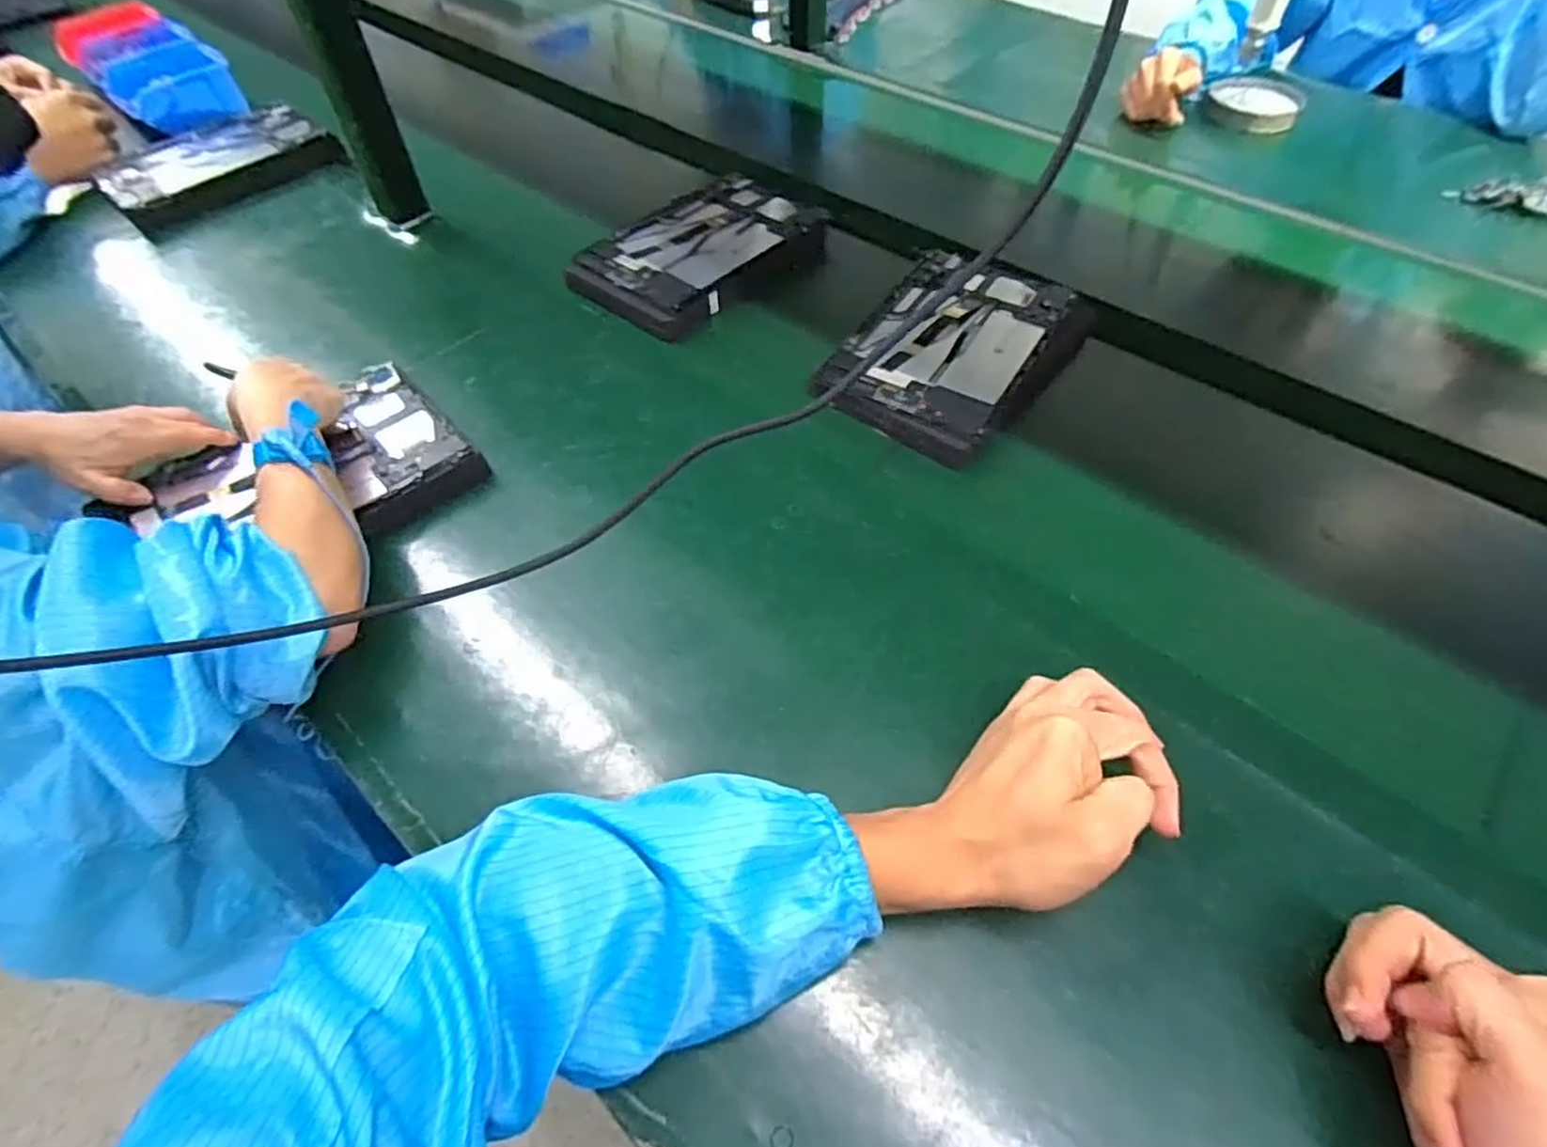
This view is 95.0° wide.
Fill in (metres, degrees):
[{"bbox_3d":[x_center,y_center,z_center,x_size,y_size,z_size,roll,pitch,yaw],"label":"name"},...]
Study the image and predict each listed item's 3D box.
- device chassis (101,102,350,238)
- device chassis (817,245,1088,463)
[{"bbox_3d":[-0.702,-0.524,0.897,0.254,0.034,0.172,-38,61,-24],"label":"device chassis"},{"bbox_3d":[0.165,-0.208,0.644,0.165,0.027,0.262,31,59,22],"label":"device chassis"}]

